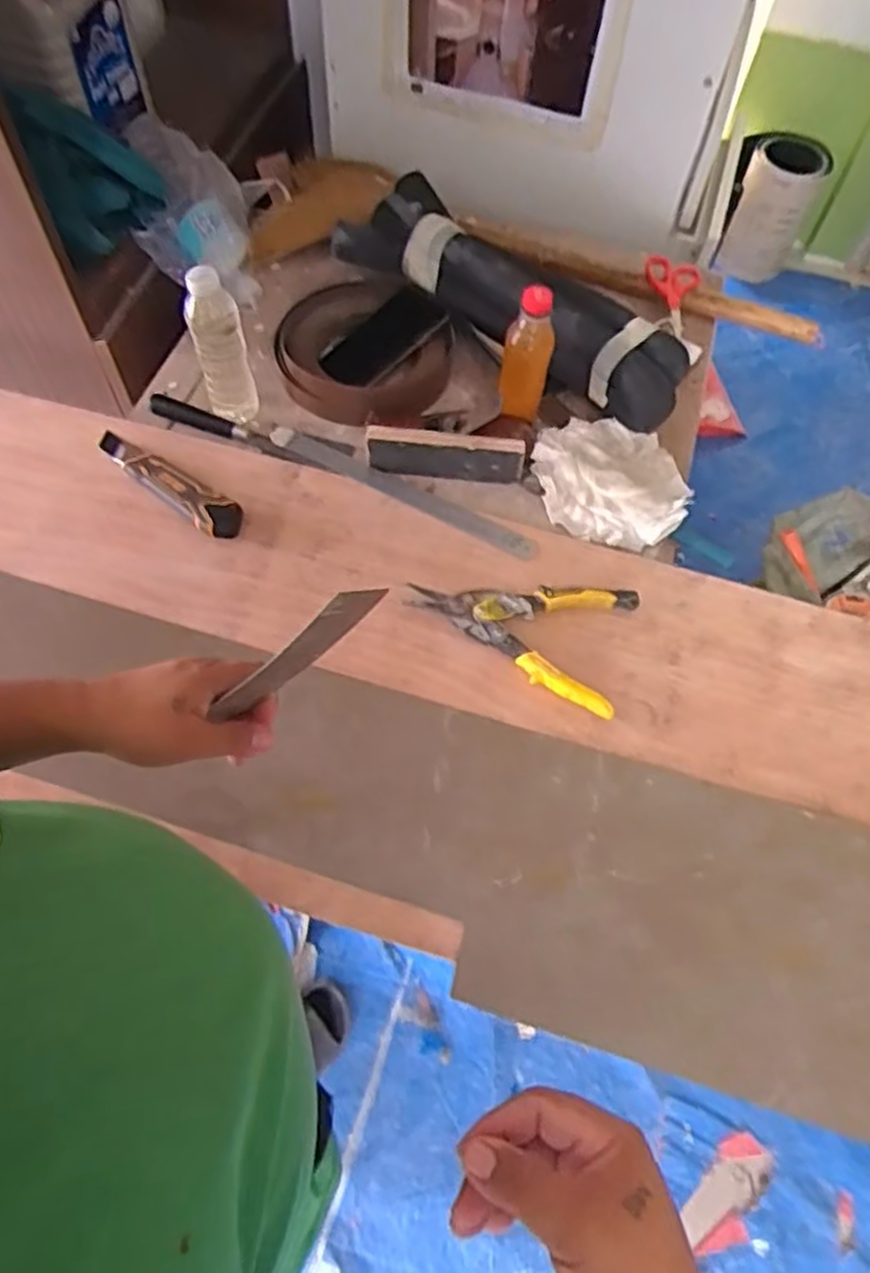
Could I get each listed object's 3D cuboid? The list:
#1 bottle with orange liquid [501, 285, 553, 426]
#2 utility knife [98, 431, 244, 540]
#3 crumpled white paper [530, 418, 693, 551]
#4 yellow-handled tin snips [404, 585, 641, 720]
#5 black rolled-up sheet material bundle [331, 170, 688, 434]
[{"bbox_3d":[0.101,-0.309,0.841,0.052,0.151,0.048,7,62,0],"label":"bottle with orange liquid"},{"bbox_3d":[-0.297,-0.173,0.845,0.216,0.032,0.045,36,66,14],"label":"utility knife"},{"bbox_3d":[0.207,-0.179,0.876,0.164,0.029,0.166,-19,65,-12],"label":"crumpled white paper"},{"bbox_3d":[0.088,-0.018,0.782,0.219,0.030,0.140,19,63,7],"label":"yellow-handled tin snips"},{"bbox_3d":[0.088,-0.403,0.932,0.473,0.106,0.131,39,67,16],"label":"black rolled-up sheet material bundle"}]

